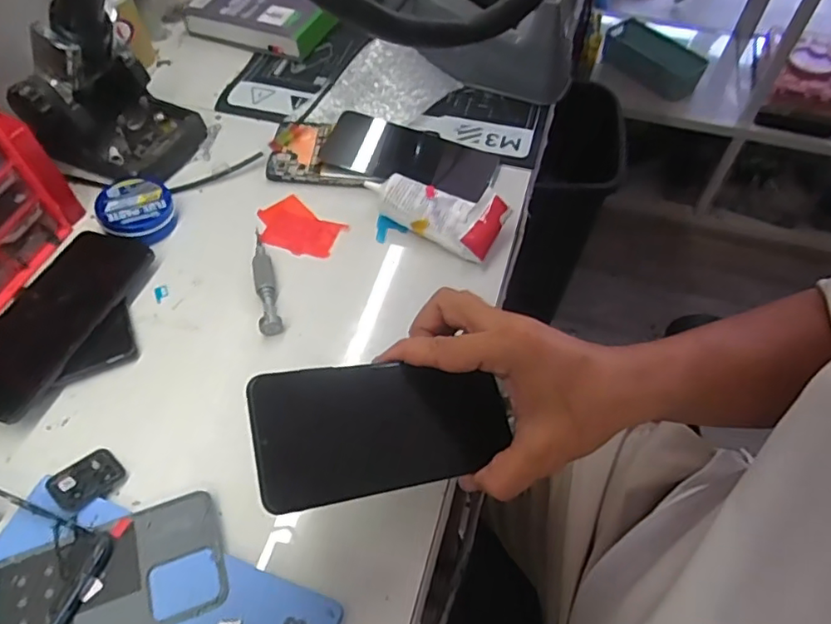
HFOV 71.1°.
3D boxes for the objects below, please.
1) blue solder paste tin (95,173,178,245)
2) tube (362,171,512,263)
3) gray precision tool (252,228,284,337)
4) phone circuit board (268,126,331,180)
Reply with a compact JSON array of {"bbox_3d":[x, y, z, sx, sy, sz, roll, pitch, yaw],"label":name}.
[{"bbox_3d":[-0.246,-0.092,0.512,0.059,0.023,0.069,-30,61,-18],"label":"blue solder paste tin"},{"bbox_3d":[0.014,-0.088,0.510,0.125,0.035,0.056,21,59,13],"label":"tube"},{"bbox_3d":[-0.126,-0.029,0.479,0.018,0.017,0.108,-14,58,-9],"label":"gray precision tool"},{"bbox_3d":[-0.112,-0.156,0.563,0.049,0.010,0.065,5,57,4],"label":"phone circuit board"}]

